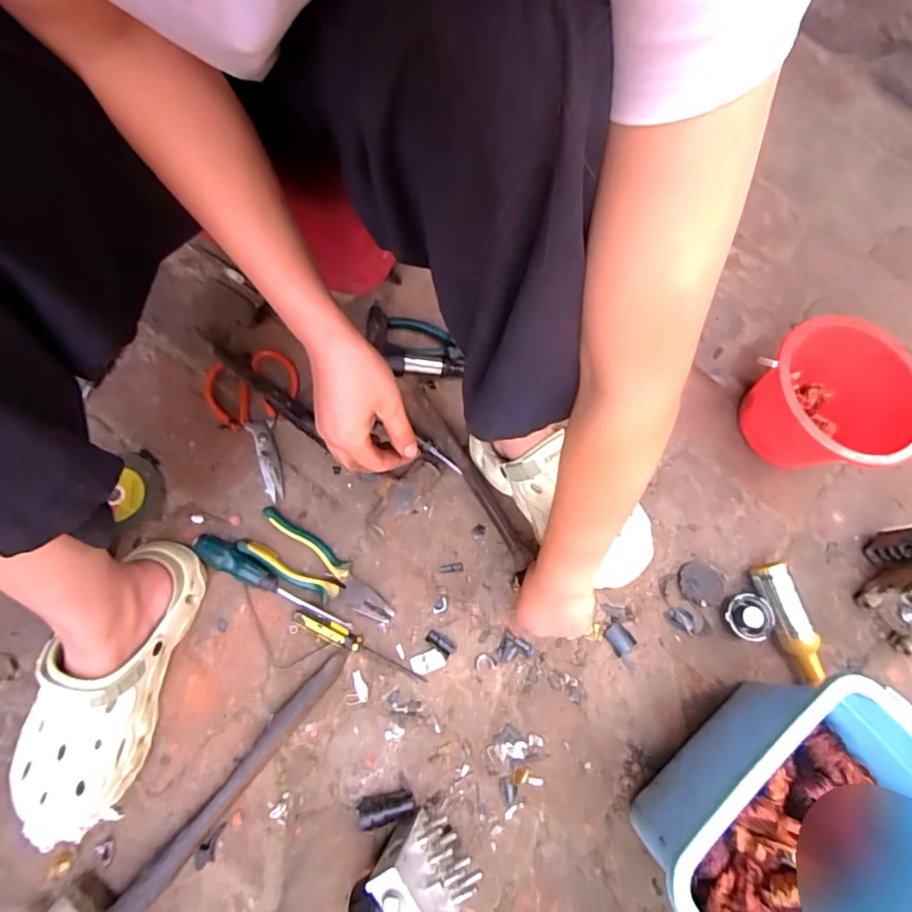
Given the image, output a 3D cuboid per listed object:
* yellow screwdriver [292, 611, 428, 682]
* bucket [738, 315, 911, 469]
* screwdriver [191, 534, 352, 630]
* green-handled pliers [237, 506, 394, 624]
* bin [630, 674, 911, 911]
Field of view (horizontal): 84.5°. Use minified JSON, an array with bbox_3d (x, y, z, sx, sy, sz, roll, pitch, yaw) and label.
[{"bbox_3d":[-0.106,0.211,0.558,0.158,0.017,0.021,28,74,-5],"label":"yellow screwdriver"},{"bbox_3d":[0.458,-0.062,0.633,0.164,0.134,0.176,1,73,-4],"label":"bucket"},{"bbox_3d":[-0.205,0.143,0.561,0.192,0.023,0.028,32,74,-5],"label":"screwdriver"},{"bbox_3d":[-0.154,0.133,0.571,0.185,0.027,0.055,33,73,6],"label":"green-handled pliers"},{"bbox_3d":[0.311,0.362,0.467,0.285,0.156,0.204,-41,80,-15],"label":"bin"}]

